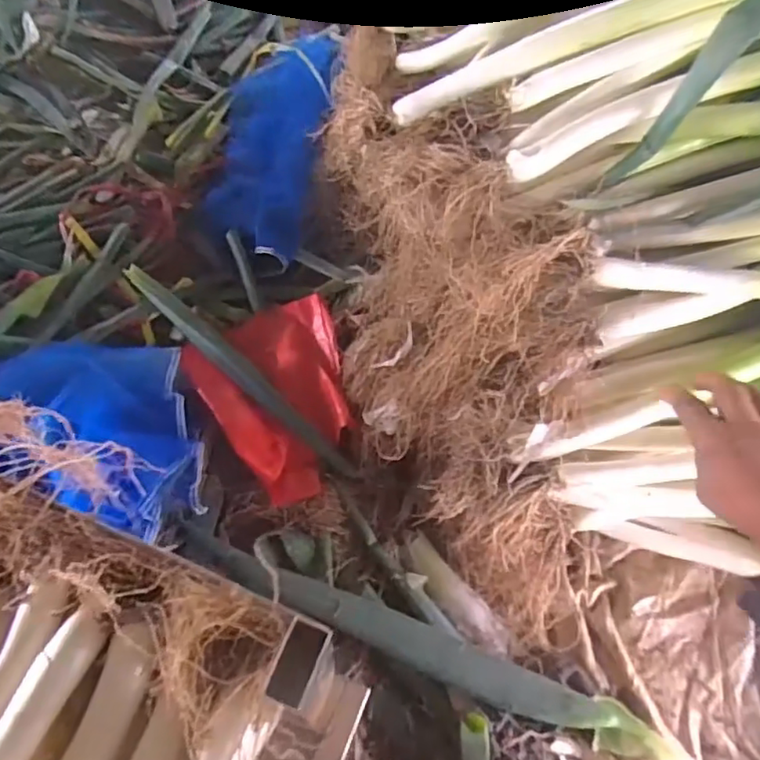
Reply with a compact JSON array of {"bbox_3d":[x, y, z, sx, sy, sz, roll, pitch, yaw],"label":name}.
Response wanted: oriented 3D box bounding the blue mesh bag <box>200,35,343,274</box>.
[{"bbox_3d":[-0.175,-0.363,0.921,0.164,0.103,0.419,4,60,4],"label":"blue mesh bag"}]

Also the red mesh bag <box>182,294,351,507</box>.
[{"bbox_3d":[-0.111,0.013,0.742,0.191,0.029,0.248,-31,65,-15],"label":"red mesh bag"}]

